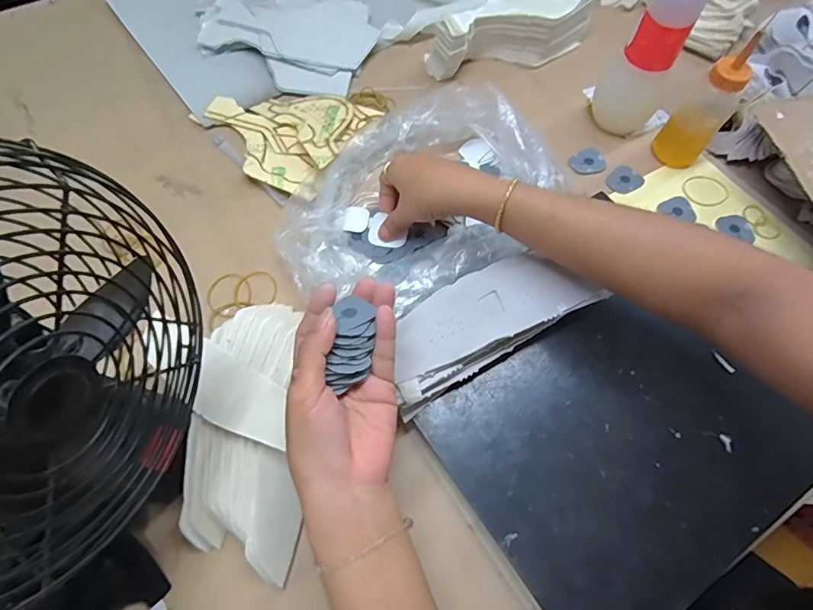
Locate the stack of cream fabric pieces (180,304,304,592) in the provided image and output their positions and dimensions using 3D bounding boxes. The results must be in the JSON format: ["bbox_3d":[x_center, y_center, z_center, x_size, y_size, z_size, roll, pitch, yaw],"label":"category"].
[{"bbox_3d":[-0.130,0.097,0.385,0.095,0.053,0.222,-4,64,-3],"label":"stack of cream fabric pieces"}]

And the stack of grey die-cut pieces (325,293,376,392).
[{"bbox_3d":[-0.036,0.023,0.322,0.026,0.016,0.067,4,63,1],"label":"stack of grey die-cut pieces"}]

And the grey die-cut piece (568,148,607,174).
[{"bbox_3d":[0.207,-0.162,0.546,0.036,0.004,0.034,-2,73,8],"label":"grey die-cut piece"}]

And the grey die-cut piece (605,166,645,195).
[{"bbox_3d":[0.243,-0.139,0.535,0.036,0.006,0.033,0,63,-1],"label":"grey die-cut piece"}]

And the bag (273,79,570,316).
[{"bbox_3d":[0.010,-0.103,0.475,0.211,0.064,0.269,39,69,17],"label":"bag"}]

